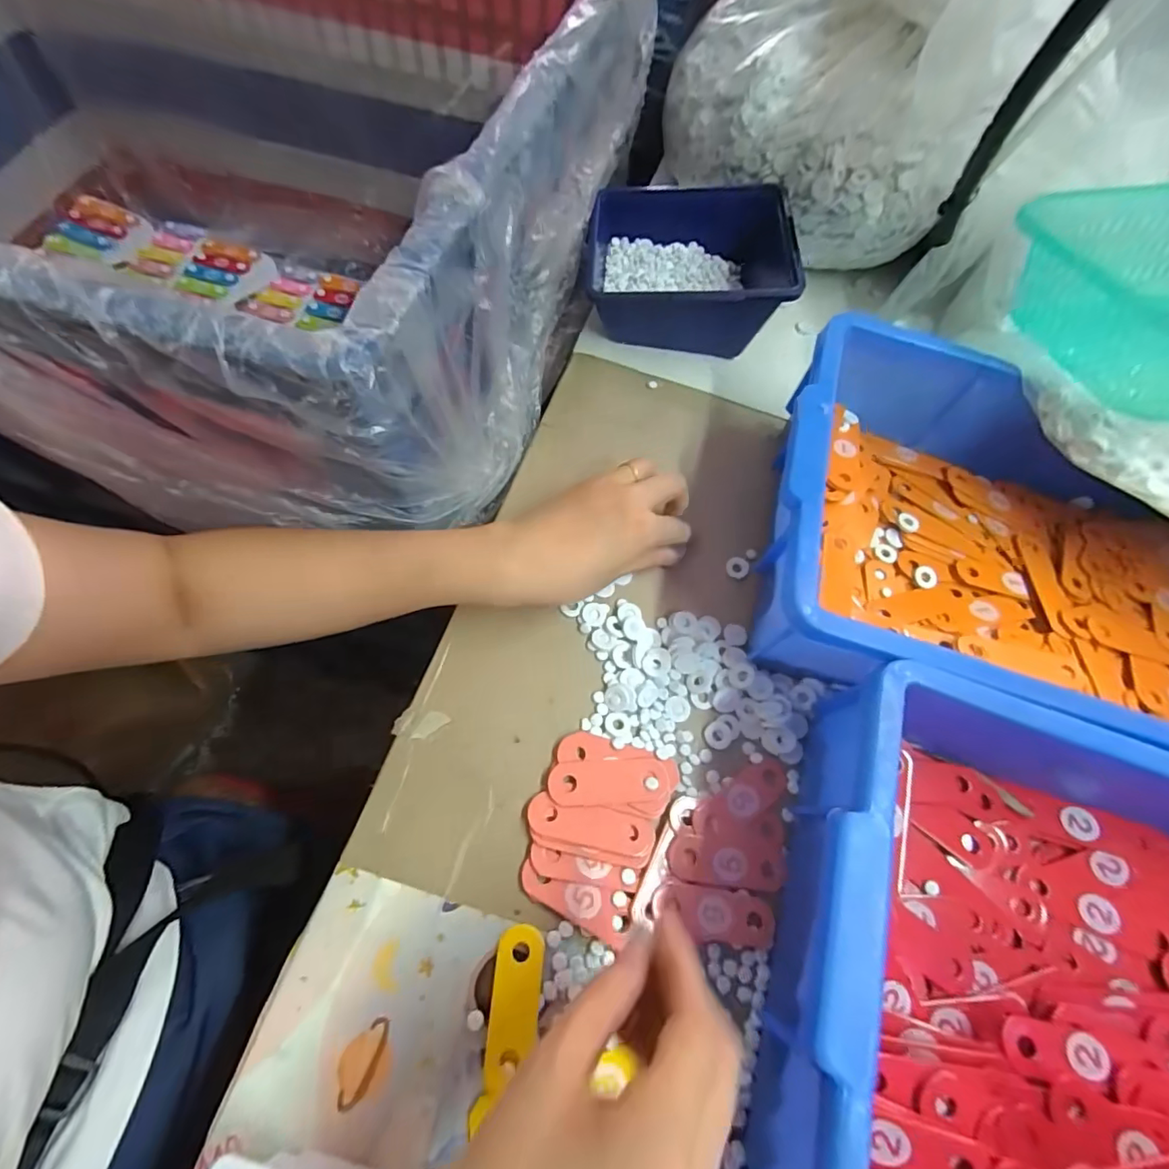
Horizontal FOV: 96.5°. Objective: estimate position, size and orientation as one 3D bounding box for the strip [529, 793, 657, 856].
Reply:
[{"bbox_3d":[0.003,0.133,0.287,0.069,0.004,0.022,13,64,3],"label":"strip"}]

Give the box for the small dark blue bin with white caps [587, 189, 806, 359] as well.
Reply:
[{"bbox_3d":[0.085,-0.272,0.453,0.164,0.074,0.143,7,64,0],"label":"small dark blue bin with white caps"}]

